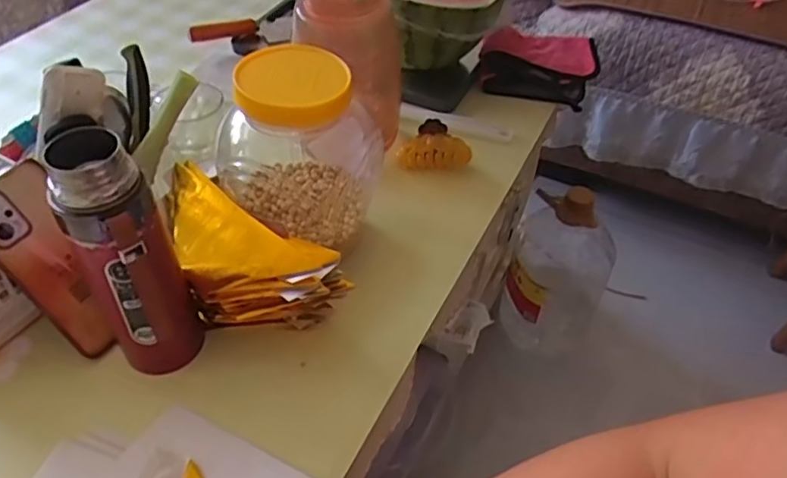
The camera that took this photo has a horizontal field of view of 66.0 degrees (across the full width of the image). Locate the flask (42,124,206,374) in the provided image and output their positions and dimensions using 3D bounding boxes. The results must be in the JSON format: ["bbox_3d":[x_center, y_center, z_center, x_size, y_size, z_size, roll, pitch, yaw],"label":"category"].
[{"bbox_3d":[-0.192,0.026,0.452,0.065,0.216,0.063,-23,51,-23],"label":"flask"}]

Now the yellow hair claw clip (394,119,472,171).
[{"bbox_3d":[0.048,-0.111,0.711,0.085,0.033,0.047,5,46,2],"label":"yellow hair claw clip"}]

